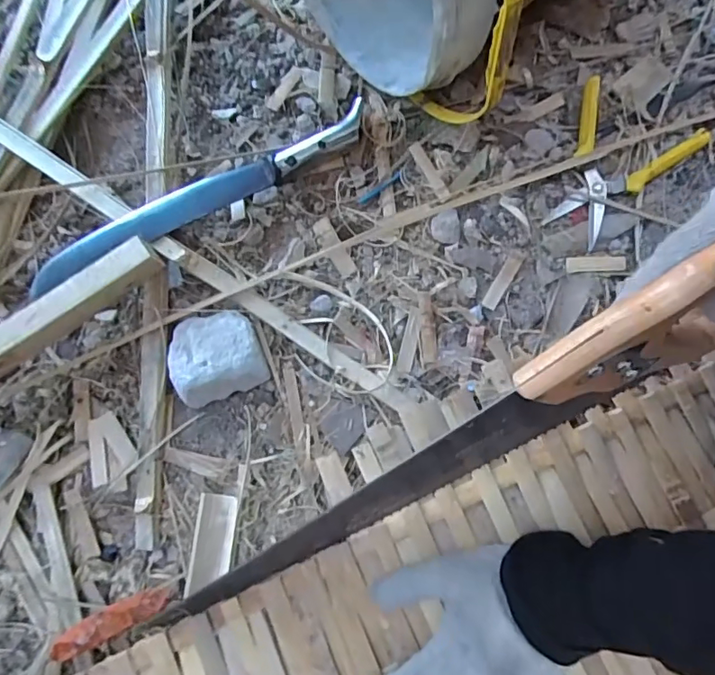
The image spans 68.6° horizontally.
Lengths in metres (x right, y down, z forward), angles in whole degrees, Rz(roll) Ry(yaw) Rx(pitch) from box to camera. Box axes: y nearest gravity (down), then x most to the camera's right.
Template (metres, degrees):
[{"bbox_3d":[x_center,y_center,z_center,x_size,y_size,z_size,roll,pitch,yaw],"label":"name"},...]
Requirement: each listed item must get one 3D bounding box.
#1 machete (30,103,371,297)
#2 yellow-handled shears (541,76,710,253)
[{"bbox_3d":[-0.166,-0.151,0.564,0.386,0.034,0.038,-28,78,-5],"label":"machete"},{"bbox_3d":[0.267,-0.183,0.554,0.133,0.035,0.160,34,80,8],"label":"yellow-handled shears"}]

